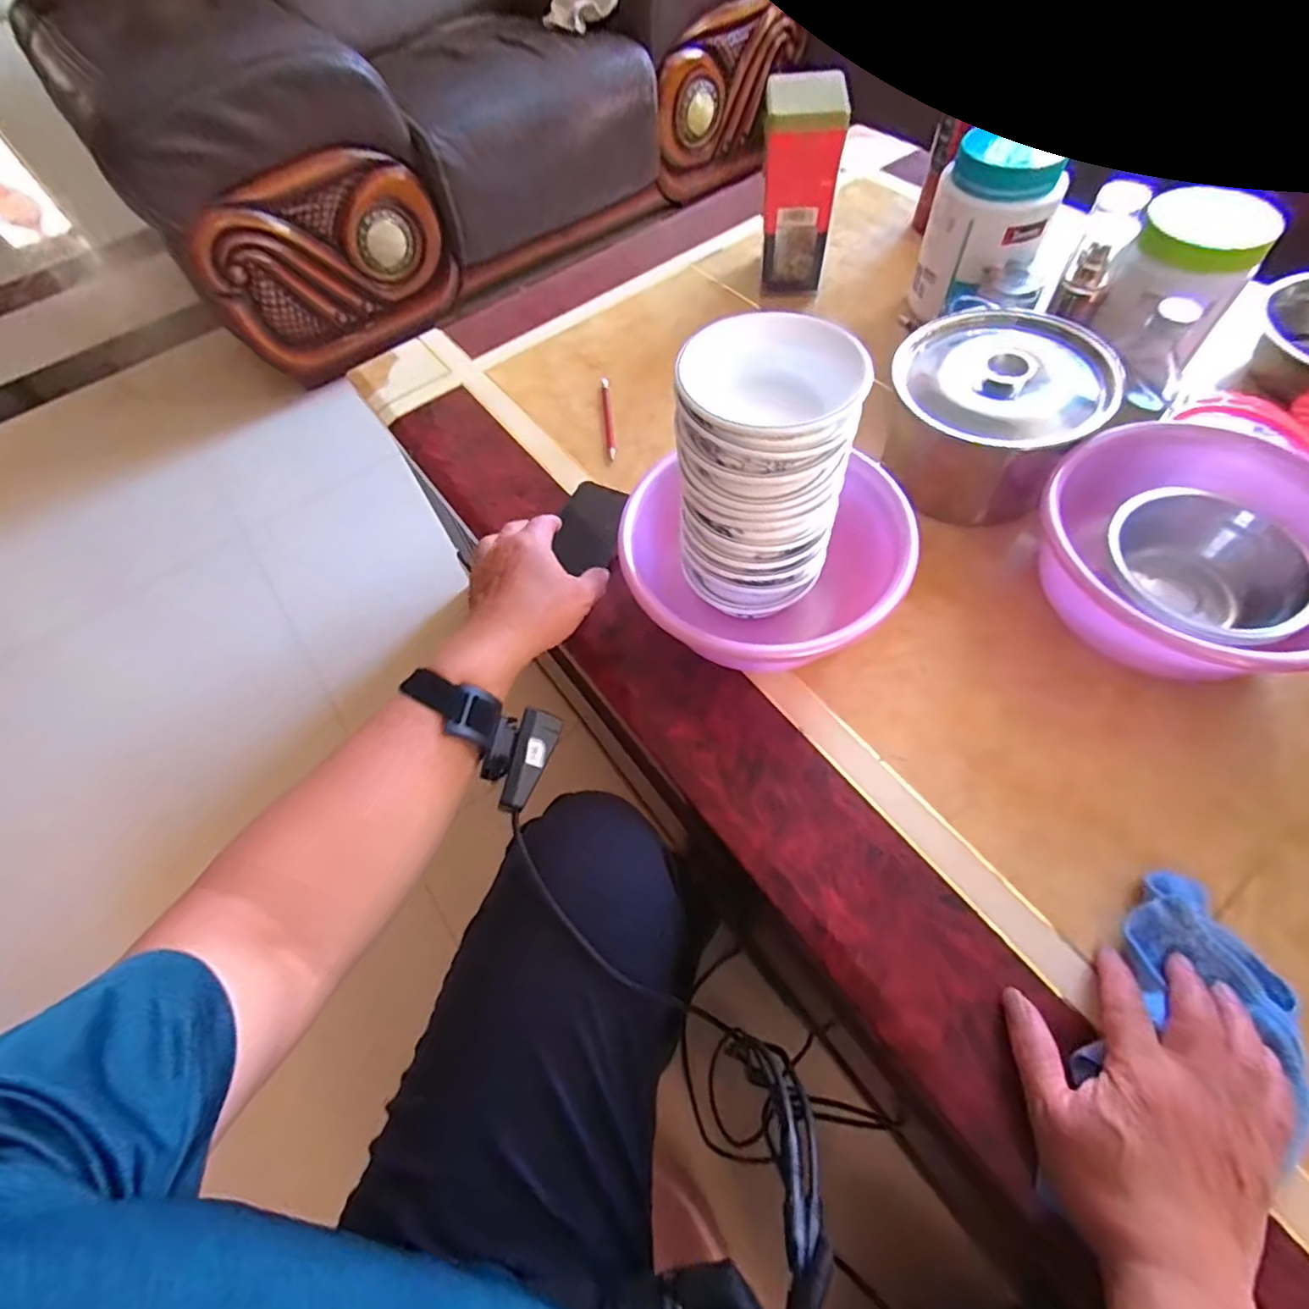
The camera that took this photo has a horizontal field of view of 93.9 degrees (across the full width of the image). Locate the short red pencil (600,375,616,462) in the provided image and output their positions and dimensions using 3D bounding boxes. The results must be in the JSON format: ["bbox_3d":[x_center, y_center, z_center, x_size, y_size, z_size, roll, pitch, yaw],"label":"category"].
[{"bbox_3d":[-0.052,-0.269,0.685,0.009,0.009,0.131,-8,60,1],"label":"short red pencil"}]

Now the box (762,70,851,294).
[{"bbox_3d":[0.168,-0.546,0.720,0.088,0.189,0.058,7,61,9],"label":"box"}]

